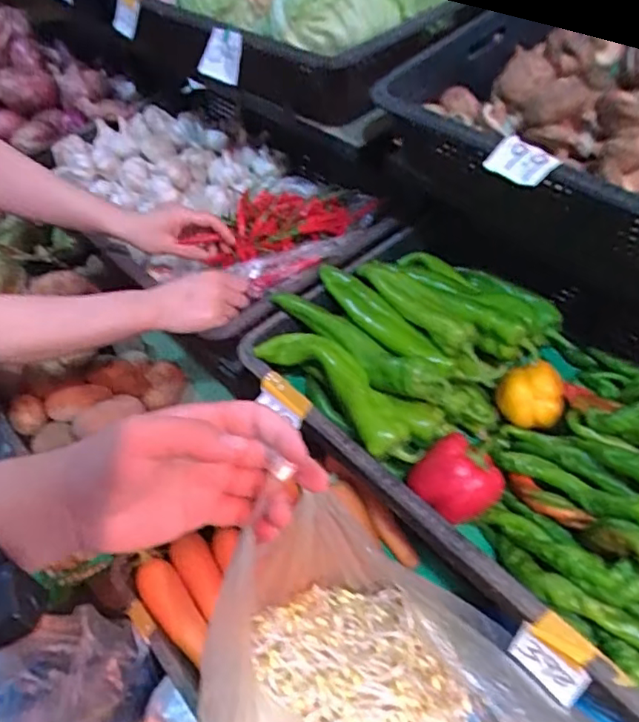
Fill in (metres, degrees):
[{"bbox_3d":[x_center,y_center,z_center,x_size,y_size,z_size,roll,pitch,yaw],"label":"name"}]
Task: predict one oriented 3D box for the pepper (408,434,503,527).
[{"bbox_3d":[0.131,0.111,0.548,0.080,0.059,0.066,25,44,20],"label":"pepper"}]

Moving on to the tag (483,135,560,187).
[{"bbox_3d":[0.176,-0.174,0.508,0.055,0.008,0.039,39,87,27],"label":"tag"}]

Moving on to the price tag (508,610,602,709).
[{"bbox_3d":[0.189,0.237,0.464,0.018,0.066,0.059,-30,52,-34],"label":"price tag"}]

